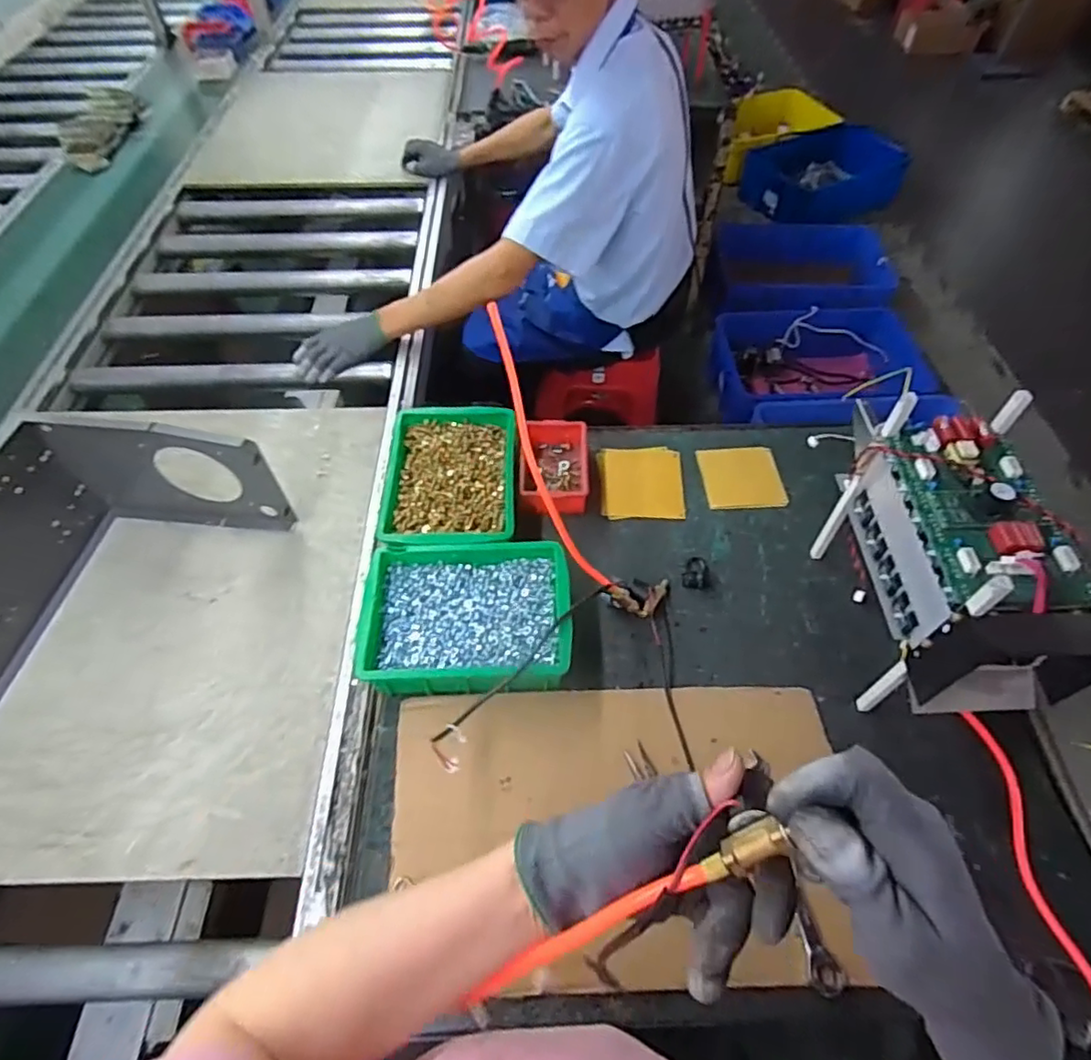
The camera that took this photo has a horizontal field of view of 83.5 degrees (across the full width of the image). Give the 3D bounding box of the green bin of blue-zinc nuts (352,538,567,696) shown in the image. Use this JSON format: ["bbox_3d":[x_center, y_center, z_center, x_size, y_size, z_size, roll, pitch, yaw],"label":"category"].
[{"bbox_3d":[-0.096,0.110,0.775,0.246,0.082,0.186,-2,56,-1],"label":"green bin of blue-zinc nuts"}]

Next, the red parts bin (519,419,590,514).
[{"bbox_3d":[0.013,-0.093,0.917,0.100,0.049,0.163,0,56,0],"label":"red parts bin"}]

